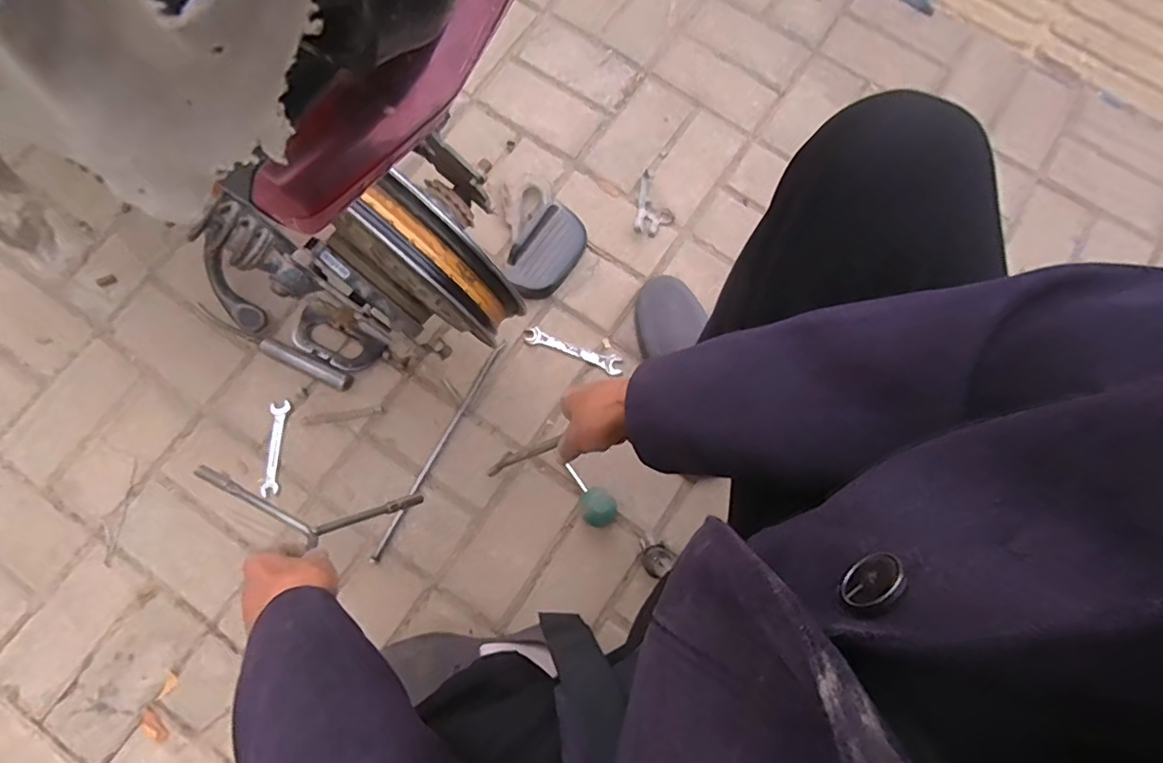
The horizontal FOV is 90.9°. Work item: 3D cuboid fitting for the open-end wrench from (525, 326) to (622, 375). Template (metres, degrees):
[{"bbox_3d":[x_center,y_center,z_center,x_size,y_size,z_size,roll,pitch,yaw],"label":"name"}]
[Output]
[{"bbox_3d":[-0.010,-0.044,0.815,0.139,0.004,0.028,19,77,4],"label":"open-end wrench"}]

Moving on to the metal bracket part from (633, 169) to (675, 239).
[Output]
[{"bbox_3d":[0.113,-0.267,0.860,0.055,0.021,0.103,10,77,2],"label":"metal bracket part"}]

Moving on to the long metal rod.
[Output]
[{"bbox_3d":[-0.192,0.089,0.779,0.012,0.011,0.334,27,78,6],"label":"long metal rod"}]

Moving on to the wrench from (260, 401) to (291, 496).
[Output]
[{"bbox_3d":[-0.419,0.090,0.783,0.025,0.007,0.127,-1,76,0],"label":"wrench"}]

